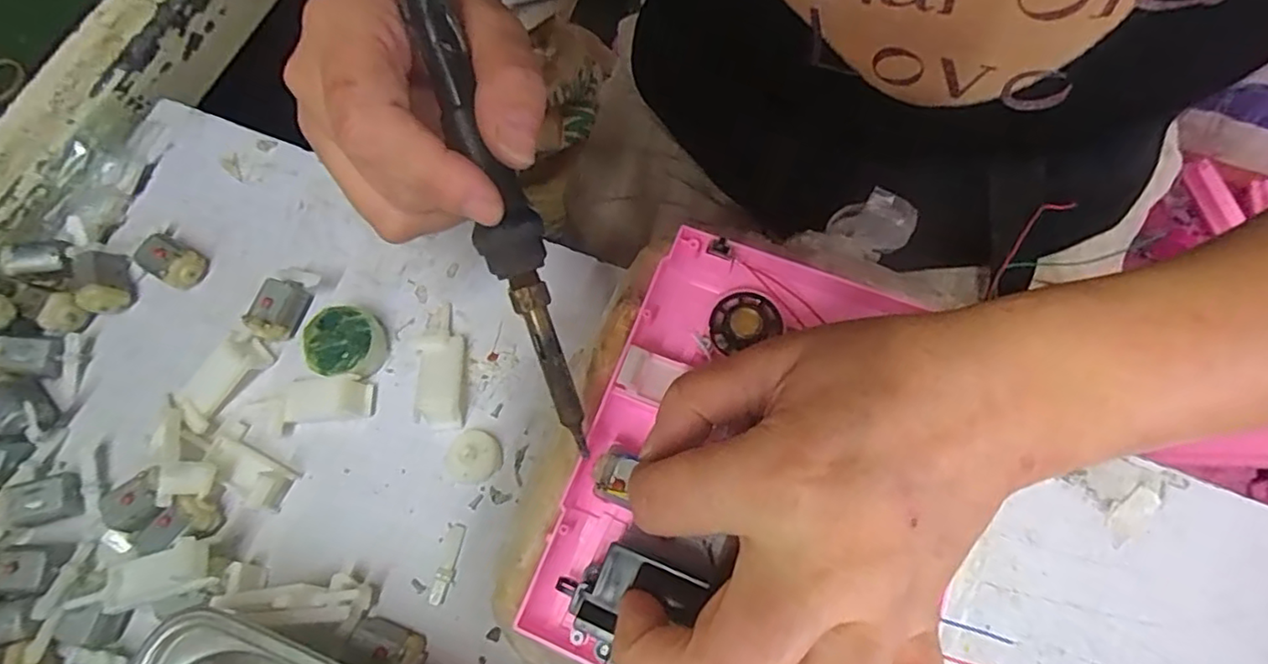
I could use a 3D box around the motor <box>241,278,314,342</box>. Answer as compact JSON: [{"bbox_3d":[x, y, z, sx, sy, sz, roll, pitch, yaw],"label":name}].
[{"bbox_3d":[-0.167,-0.011,0.291,0.017,0.015,0.029,24,72,11],"label":"motor"}]

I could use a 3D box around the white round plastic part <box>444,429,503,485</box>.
[{"bbox_3d":[-0.070,0.054,0.269,0.023,0.006,0.023,-1,69,2],"label":"white round plastic part"}]

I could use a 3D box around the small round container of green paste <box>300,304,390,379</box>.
[{"bbox_3d":[-0.132,0.006,0.282,0.032,0.018,0.031,-1,69,2],"label":"small round container of green paste"}]

